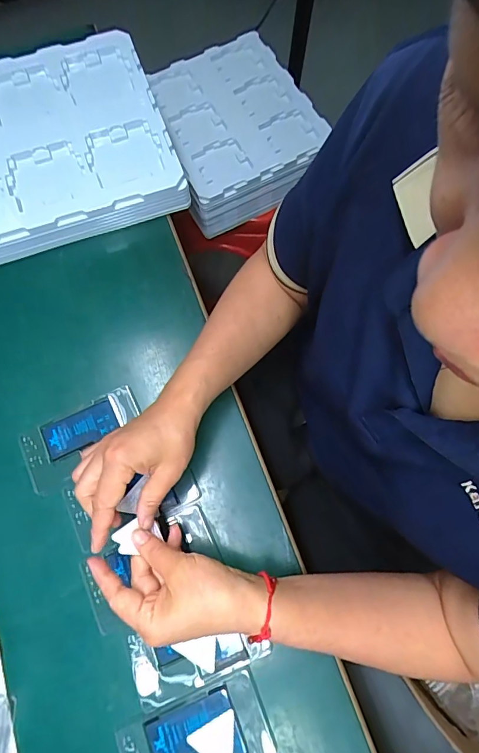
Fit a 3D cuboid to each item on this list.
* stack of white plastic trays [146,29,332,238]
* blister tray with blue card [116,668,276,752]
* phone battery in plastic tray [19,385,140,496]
[{"bbox_3d":[-0.013,-0.485,0.820,0.276,0.096,0.314,-25,75,-6],"label":"stack of white plastic trays"},{"bbox_3d":[-0.039,0.324,0.369,0.127,0.006,0.072,-21,74,-5],"label":"blister tray with blue card"},{"bbox_3d":[-0.167,0.068,0.450,0.125,0.013,0.072,-26,75,-7],"label":"phone battery in plastic tray"}]

